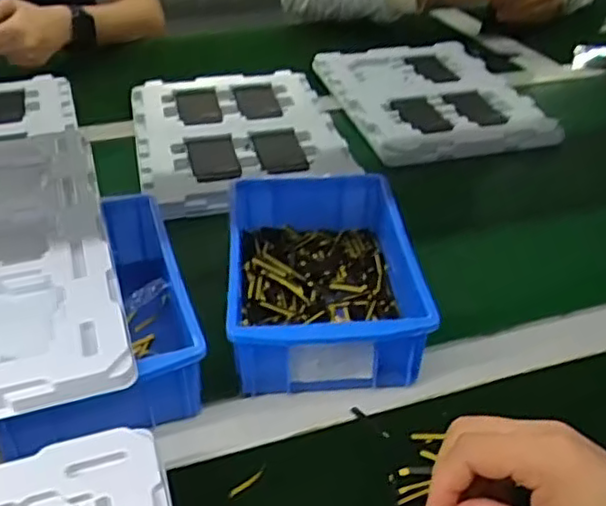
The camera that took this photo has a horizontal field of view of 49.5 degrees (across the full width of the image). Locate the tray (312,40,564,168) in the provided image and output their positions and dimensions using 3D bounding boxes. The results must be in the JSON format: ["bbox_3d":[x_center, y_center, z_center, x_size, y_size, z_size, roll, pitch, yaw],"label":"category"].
[{"bbox_3d":[0.166,-0.210,0.870,0.241,0.034,0.308,-9,38,-14],"label":"tray"}]

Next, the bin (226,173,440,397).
[{"bbox_3d":[0.013,0.015,0.512,0.132,0.064,0.205,-3,36,-4],"label":"bin"}]

